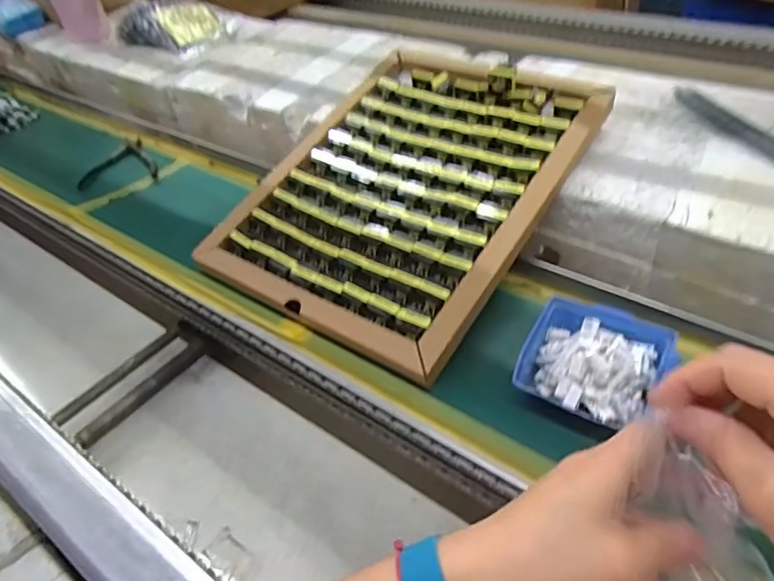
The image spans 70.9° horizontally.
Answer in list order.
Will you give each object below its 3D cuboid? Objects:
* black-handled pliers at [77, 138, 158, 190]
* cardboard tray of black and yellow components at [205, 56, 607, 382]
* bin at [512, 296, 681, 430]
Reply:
[{"bbox_3d":[-0.392,-0.180,0.781,0.103,0.009,0.132,-23,45,-18],"label":"black-handled pliers"},{"bbox_3d":[0.019,-0.118,0.575,0.297,0.035,0.384,24,63,29],"label":"cardboard tray of black and yellow components"},{"bbox_3d":[0.162,0.056,0.425,0.101,0.041,0.093,16,47,23],"label":"bin"}]

